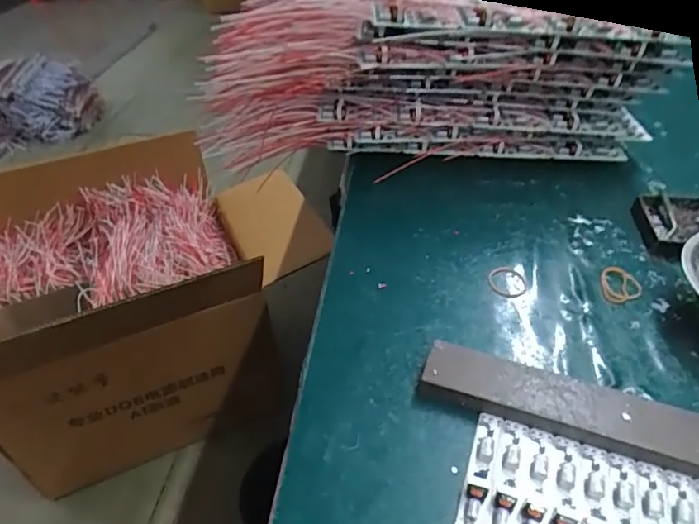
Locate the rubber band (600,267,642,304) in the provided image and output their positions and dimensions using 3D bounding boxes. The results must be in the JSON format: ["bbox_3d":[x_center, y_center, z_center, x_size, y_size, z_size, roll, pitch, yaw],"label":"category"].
[{"bbox_3d":[0.208,0.017,0.408,0.030,0.004,0.041,28,49,27],"label":"rubber band"}]

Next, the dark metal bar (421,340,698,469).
[{"bbox_3d":[0.144,0.091,0.315,0.196,0.018,0.031,15,45,15],"label":"dark metal bar"}]

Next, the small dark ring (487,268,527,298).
[{"bbox_3d":[0.124,0.015,0.414,0.031,0.004,0.033,0,43,0],"label":"small dark ring"}]

